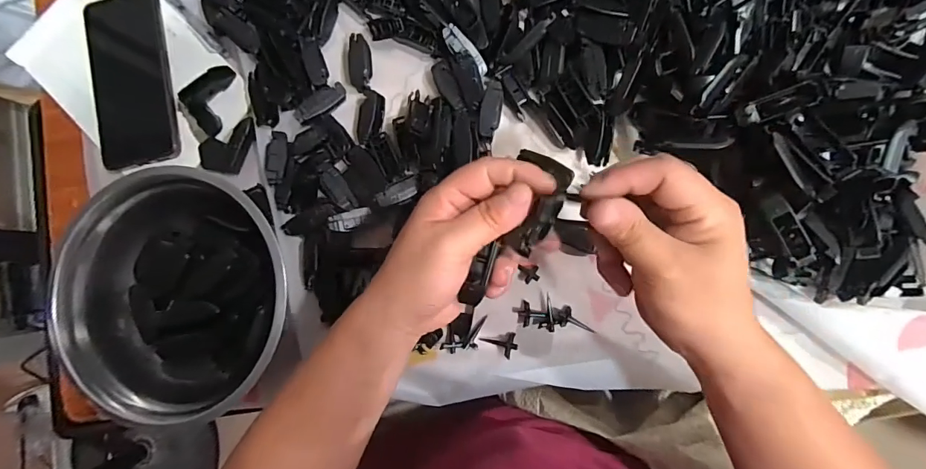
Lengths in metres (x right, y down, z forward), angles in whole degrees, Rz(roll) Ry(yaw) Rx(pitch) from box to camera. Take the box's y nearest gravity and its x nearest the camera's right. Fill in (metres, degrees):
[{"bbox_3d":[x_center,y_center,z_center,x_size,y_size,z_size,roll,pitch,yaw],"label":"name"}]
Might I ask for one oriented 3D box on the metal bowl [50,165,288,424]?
[{"bbox_3d":[-0.238,0.043,0.370,0.194,0.072,0.189,0,87,8],"label":"metal bowl"}]

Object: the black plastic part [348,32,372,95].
[{"bbox_3d":[-0.093,-0.155,0.395,0.017,0.015,0.050,-2,86,8],"label":"black plastic part"}]

